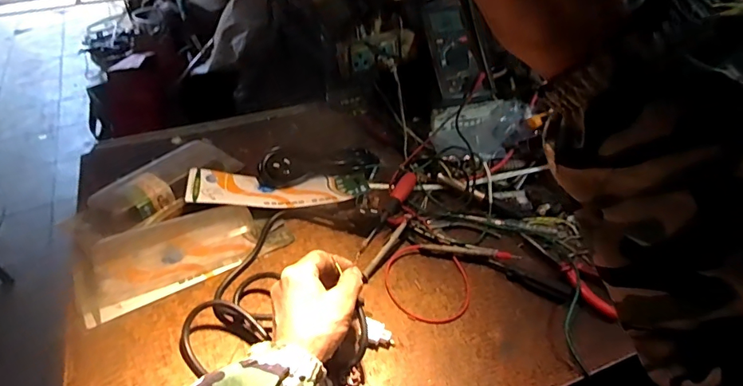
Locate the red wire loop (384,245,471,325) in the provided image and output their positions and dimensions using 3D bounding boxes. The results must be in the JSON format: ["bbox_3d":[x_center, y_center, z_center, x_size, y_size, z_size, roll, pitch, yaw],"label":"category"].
[{"bbox_3d":[0.066,0.110,0.557,0.107,0.008,0.102,2,42,-2],"label":"red wire loop"}]

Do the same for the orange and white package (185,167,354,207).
[{"bbox_3d":[-0.144,-0.005,0.649,0.213,0.013,0.090,2,30,-13],"label":"orange and white package"}]

